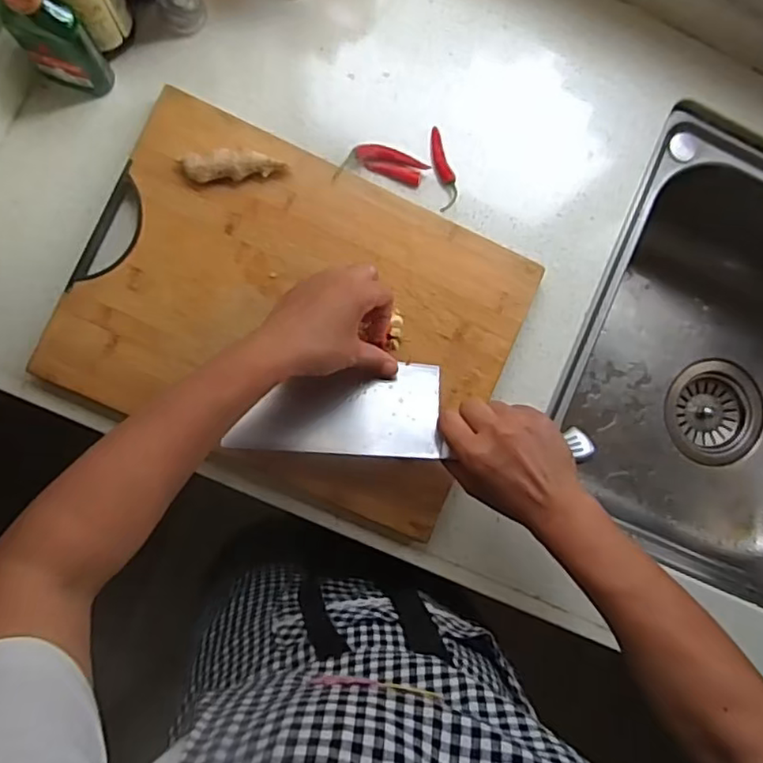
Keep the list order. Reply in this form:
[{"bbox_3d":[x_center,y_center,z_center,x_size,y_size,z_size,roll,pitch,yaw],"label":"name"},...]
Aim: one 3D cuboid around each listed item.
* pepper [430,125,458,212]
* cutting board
[{"bbox_3d":[0.058,-0.198,0.577,0.017,0.011,0.081,-7,89,-6],"label":"pepper"},{"bbox_3d":[-0.074,-0.053,0.547,0.370,0.032,0.278,24,86,-5],"label":"cutting board"}]

